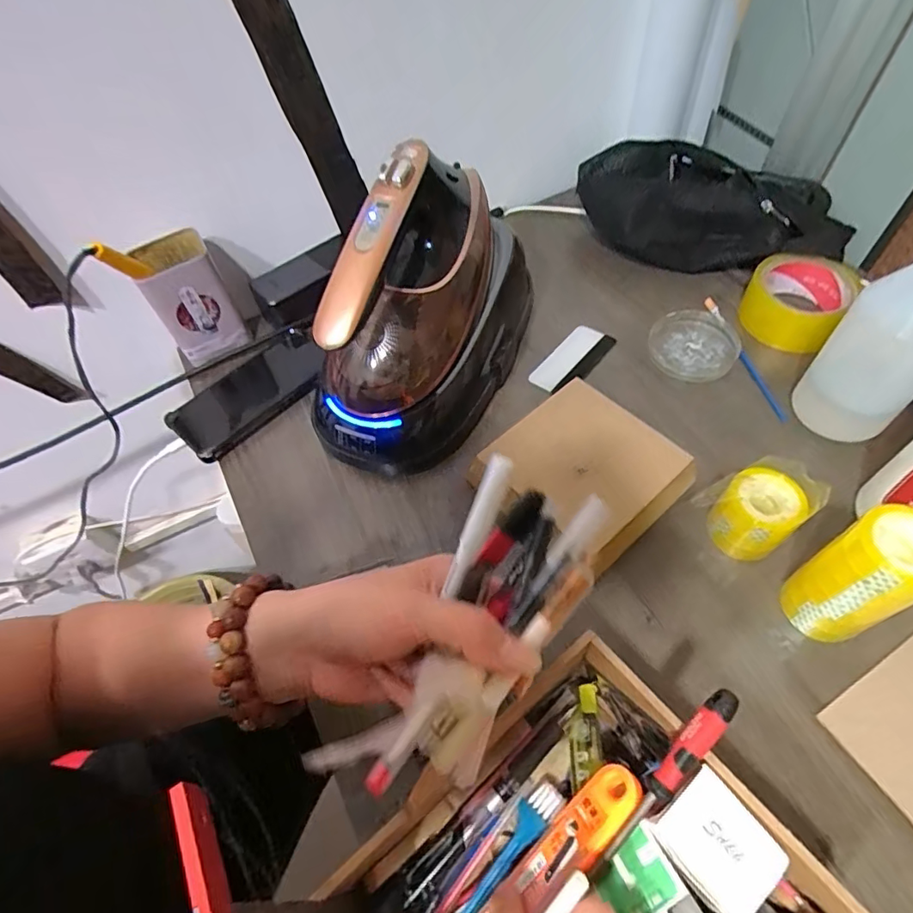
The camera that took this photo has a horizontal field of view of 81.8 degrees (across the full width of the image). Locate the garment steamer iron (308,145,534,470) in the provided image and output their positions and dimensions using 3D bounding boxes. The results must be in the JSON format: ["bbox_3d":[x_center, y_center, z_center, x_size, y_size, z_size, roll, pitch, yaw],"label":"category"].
[{"bbox_3d":[-0.037,-0.136,0.460,0.150,0.198,0.248,22,60,19],"label":"garment steamer iron"}]

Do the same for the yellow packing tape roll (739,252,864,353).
[{"bbox_3d":[0.343,-0.160,0.534,0.094,0.045,0.088,33,64,24],"label":"yellow packing tape roll"}]

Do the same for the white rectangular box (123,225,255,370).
[{"bbox_3d":[-0.272,-0.162,0.545,0.071,0.122,0.071,-26,57,-13],"label":"white rectangular box"}]

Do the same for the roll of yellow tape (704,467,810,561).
[{"bbox_3d":[0.222,0.045,0.397,0.044,0.063,0.054,-38,61,-19],"label":"roll of yellow tape"}]

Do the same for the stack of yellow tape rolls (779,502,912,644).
[{"bbox_3d":[0.259,0.081,0.340,0.047,0.111,0.050,-29,58,-14],"label":"stack of yellow tape rolls"}]

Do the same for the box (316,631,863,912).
[{"bbox_3d":[0.057,0.222,0.248,0.202,0.073,0.184,-33,59,-16],"label":"box"}]

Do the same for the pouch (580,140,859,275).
[{"bbox_3d":[0.278,-0.294,0.619,0.268,0.067,0.157,20,60,18],"label":"pouch"}]

